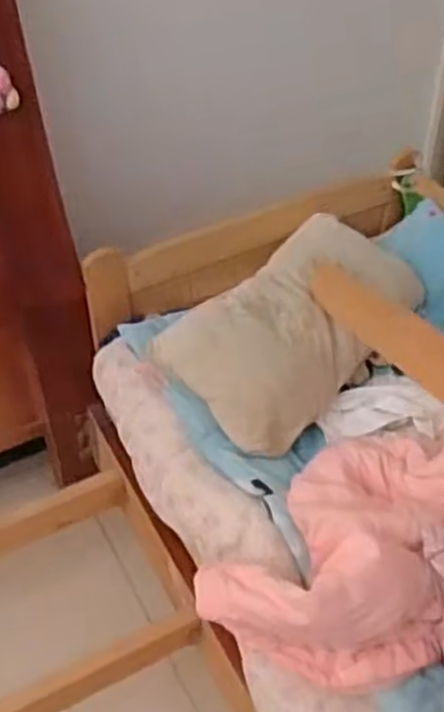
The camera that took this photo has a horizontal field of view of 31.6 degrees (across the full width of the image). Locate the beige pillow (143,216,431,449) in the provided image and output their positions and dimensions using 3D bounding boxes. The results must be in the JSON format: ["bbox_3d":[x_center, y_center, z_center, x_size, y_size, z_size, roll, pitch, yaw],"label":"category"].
[{"bbox_3d":[0.119,-0.061,1.244,0.239,0.122,0.444,30,51,28],"label":"beige pillow"}]

